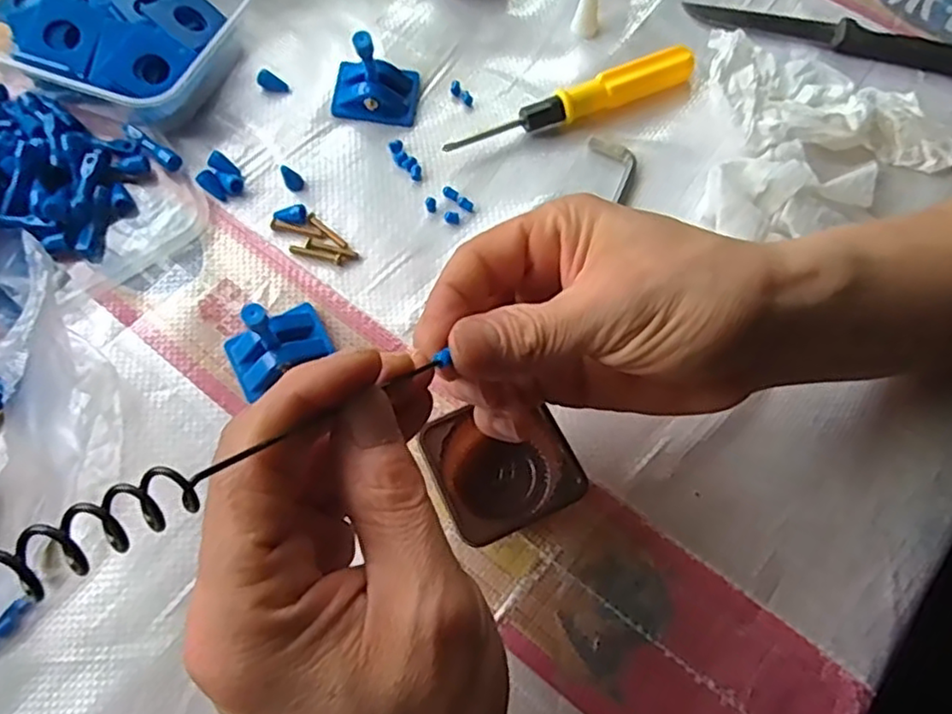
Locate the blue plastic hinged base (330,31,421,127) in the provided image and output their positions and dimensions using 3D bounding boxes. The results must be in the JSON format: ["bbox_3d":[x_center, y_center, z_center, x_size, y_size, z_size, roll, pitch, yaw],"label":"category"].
[{"bbox_3d":[-0.055,-0.150,0.355,0.044,0.043,0.032,7,67,3],"label":"blue plastic hinged base"}]

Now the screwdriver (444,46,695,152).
[{"bbox_3d":[0.051,-0.134,0.363,0.139,0.019,0.015,-21,69,-9],"label":"screwdriver"}]

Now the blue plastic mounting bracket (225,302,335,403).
[{"bbox_3d":[-0.090,-0.007,0.306,0.044,0.024,0.032,-28,70,-11],"label":"blue plastic mounting bracket"}]

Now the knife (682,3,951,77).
[{"bbox_3d":[0.208,-0.179,0.382,0.174,0.008,0.020,15,68,6],"label":"knife"}]

